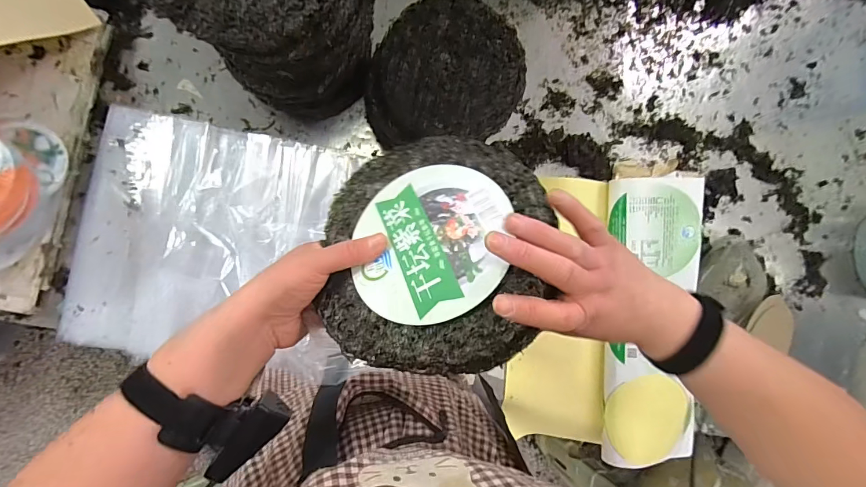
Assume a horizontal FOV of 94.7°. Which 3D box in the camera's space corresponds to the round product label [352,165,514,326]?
[{"bbox_3d":[-0.004,-0.004,0.322,0.124,0.004,0.135,-9,62,18],"label":"round product label"}]

